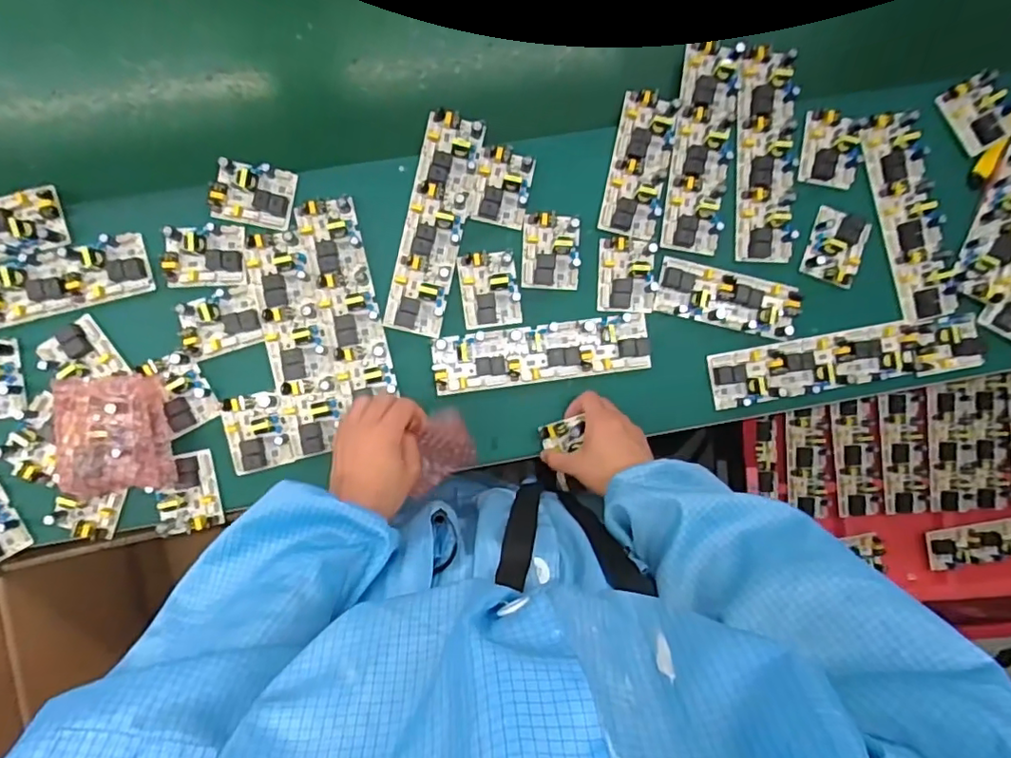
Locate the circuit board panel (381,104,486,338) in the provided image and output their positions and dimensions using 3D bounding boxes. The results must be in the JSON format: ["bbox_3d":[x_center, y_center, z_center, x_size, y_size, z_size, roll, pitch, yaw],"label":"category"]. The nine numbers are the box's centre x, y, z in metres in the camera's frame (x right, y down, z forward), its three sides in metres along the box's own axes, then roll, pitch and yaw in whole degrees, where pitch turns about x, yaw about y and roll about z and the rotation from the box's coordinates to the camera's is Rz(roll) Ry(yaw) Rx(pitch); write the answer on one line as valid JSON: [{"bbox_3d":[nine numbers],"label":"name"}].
[{"bbox_3d":[-0.077,-0.169,0.622,0.062,0.015,0.237,12,88,-4],"label":"circuit board panel"}]

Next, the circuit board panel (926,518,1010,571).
[{"bbox_3d":[0.825,0.270,0.953,0.249,0.016,0.068,-6,88,-4],"label":"circuit board panel"}]

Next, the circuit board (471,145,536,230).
[{"bbox_3d":[-0.002,-0.211,0.623,0.058,0.017,0.080,11,88,-4],"label":"circuit board"}]

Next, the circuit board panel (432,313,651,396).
[{"bbox_3d":[0.041,-0.029,0.624,0.235,0.018,0.063,-7,89,-4],"label":"circuit board panel"}]

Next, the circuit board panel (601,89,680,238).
[{"bbox_3d":[0.152,-0.239,0.639,0.063,0.014,0.161,13,88,-4],"label":"circuit board panel"}]

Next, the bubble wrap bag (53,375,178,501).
[{"bbox_3d":[-0.391,0.056,0.567,0.093,0.067,0.116,-8,89,-4],"label":"bubble wrap bag"}]

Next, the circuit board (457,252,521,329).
[{"bbox_3d":[-0.016,-0.098,0.624,0.062,0.016,0.080,-8,89,-4],"label":"circuit board"}]

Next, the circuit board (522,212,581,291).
[{"bbox_3d":[0.051,-0.141,0.630,0.063,0.017,0.079,2,88,-4],"label":"circuit board"}]

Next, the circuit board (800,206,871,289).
[{"bbox_3d":[0.380,-0.153,0.656,0.060,0.015,0.079,17,87,-4],"label":"circuit board"}]

